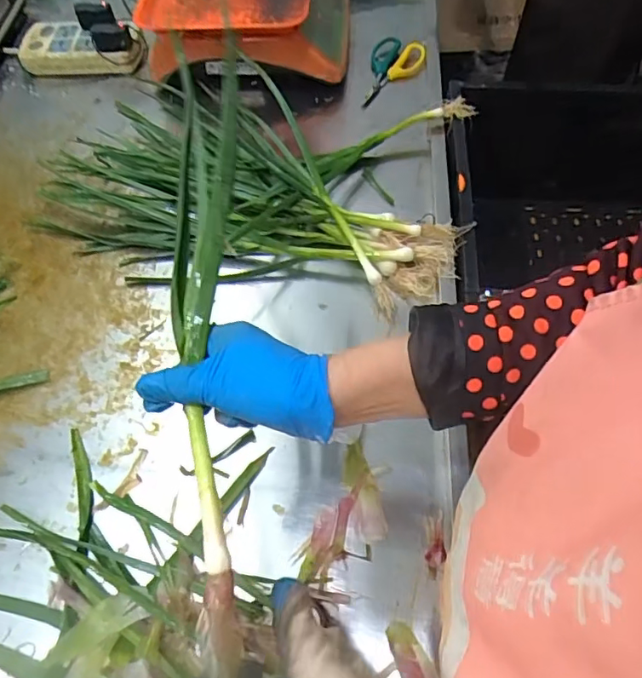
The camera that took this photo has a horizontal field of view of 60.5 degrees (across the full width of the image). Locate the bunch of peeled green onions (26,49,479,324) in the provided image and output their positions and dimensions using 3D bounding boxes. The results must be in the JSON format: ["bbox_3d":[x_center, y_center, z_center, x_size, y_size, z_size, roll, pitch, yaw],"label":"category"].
[{"bbox_3d":[-0.090,-0.210,0.692,0.536,0.078,0.327,7,61,6],"label":"bunch of peeled green onions"}]

